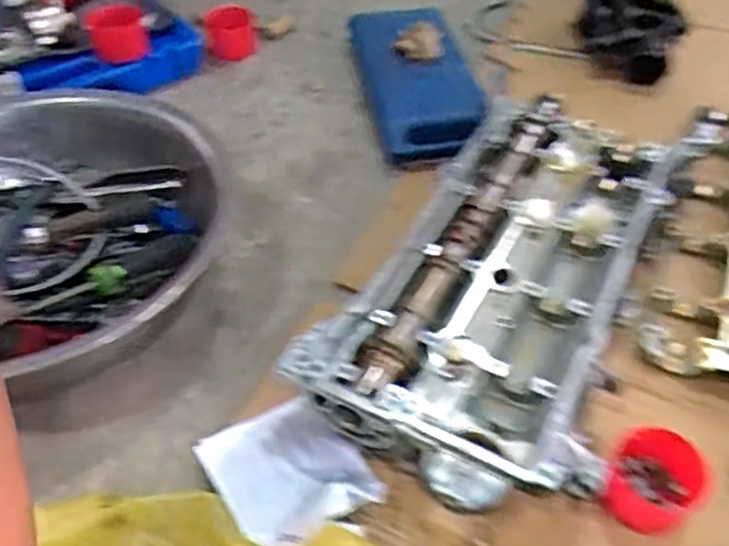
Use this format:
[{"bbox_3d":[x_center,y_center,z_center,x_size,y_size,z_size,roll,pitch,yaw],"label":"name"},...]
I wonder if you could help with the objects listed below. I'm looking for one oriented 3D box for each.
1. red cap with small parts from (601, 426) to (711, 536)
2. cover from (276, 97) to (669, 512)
[{"bbox_3d":[0.212,0.153,0.514,0.063,0.048,0.059,0,48,0],"label":"red cap with small parts"},{"bbox_3d":[0.139,0.004,0.628,0.226,0.072,0.457,23,52,20],"label":"cover"}]

